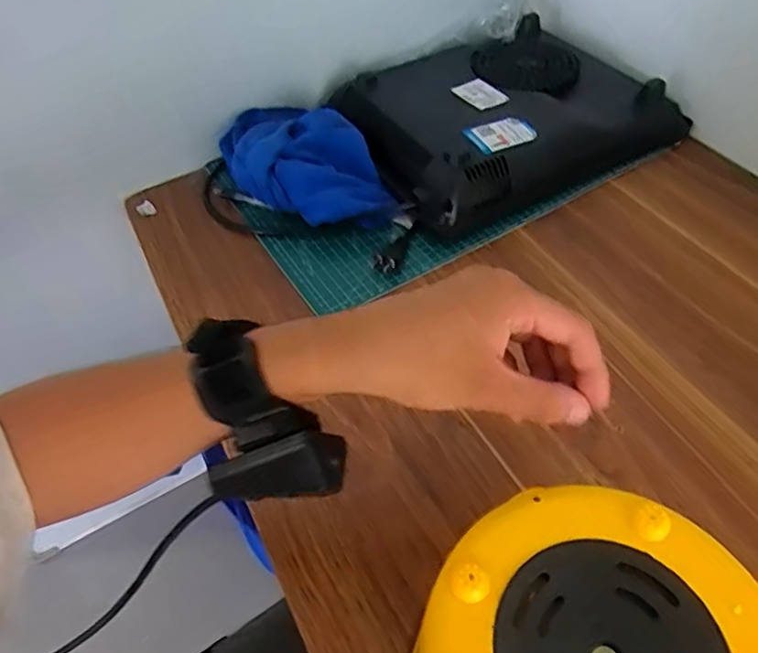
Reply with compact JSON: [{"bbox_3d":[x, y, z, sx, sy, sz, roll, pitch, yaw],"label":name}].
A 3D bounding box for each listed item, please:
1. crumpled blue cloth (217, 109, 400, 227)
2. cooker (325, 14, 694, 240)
[{"bbox_3d":[-0.085,-0.174,0.635,0.143,0.068,0.198,-19,51,-12],"label":"crumpled blue cloth"},{"bbox_3d":[0.138,-0.242,0.674,0.319,0.060,0.261,-27,53,-18],"label":"cooker"}]

